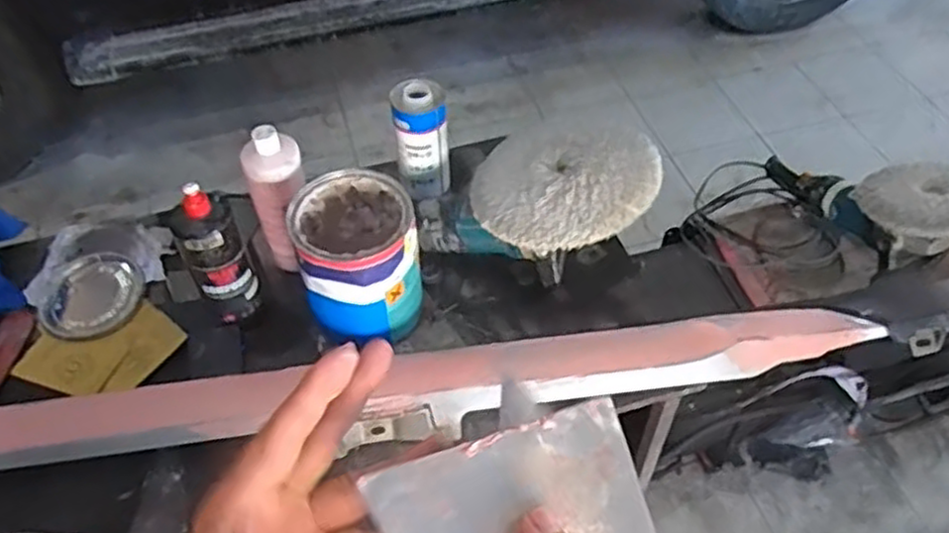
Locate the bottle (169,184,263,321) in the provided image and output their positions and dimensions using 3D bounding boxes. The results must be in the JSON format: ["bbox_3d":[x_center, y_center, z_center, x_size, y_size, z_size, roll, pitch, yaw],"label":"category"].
[{"bbox_3d":[-0.341,-0.013,0.978,0.076,0.200,0.060,-25,54,-18],"label":"bottle"}]

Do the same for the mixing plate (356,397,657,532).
[{"bbox_3d":[0.028,0.123,0.348,0.135,0.006,0.095,-11,61,-28],"label":"mixing plate"}]

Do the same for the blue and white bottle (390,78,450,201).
[{"bbox_3d":[-0.081,-0.192,1.150,0.080,0.181,0.071,-4,50,-2],"label":"blue and white bottle"}]

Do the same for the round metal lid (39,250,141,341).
[{"bbox_3d":[-0.573,0.052,1.115,0.145,0.029,0.149,-2,49,2],"label":"round metal lid"}]

